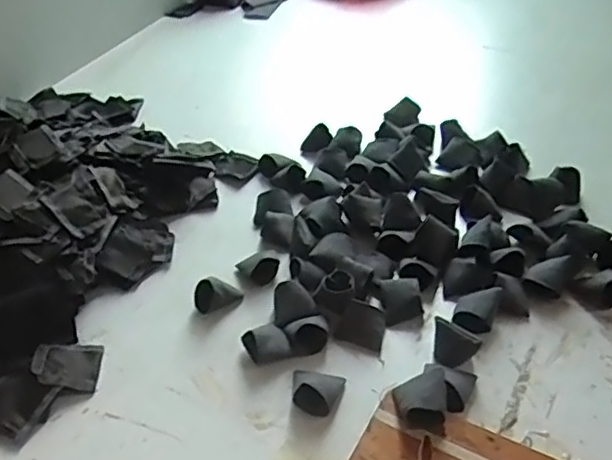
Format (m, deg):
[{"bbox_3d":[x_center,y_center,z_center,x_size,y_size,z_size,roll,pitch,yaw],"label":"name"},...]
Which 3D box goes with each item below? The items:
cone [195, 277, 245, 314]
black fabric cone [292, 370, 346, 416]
[{"bbox_3d":[-0.084,0.057,0.578,0.044,0.027,0.026,-17,44,-12],"label":"cone"},{"bbox_3d":[0.007,0.125,0.493,0.042,0.025,0.037,9,44,15],"label":"black fabric cone"}]

